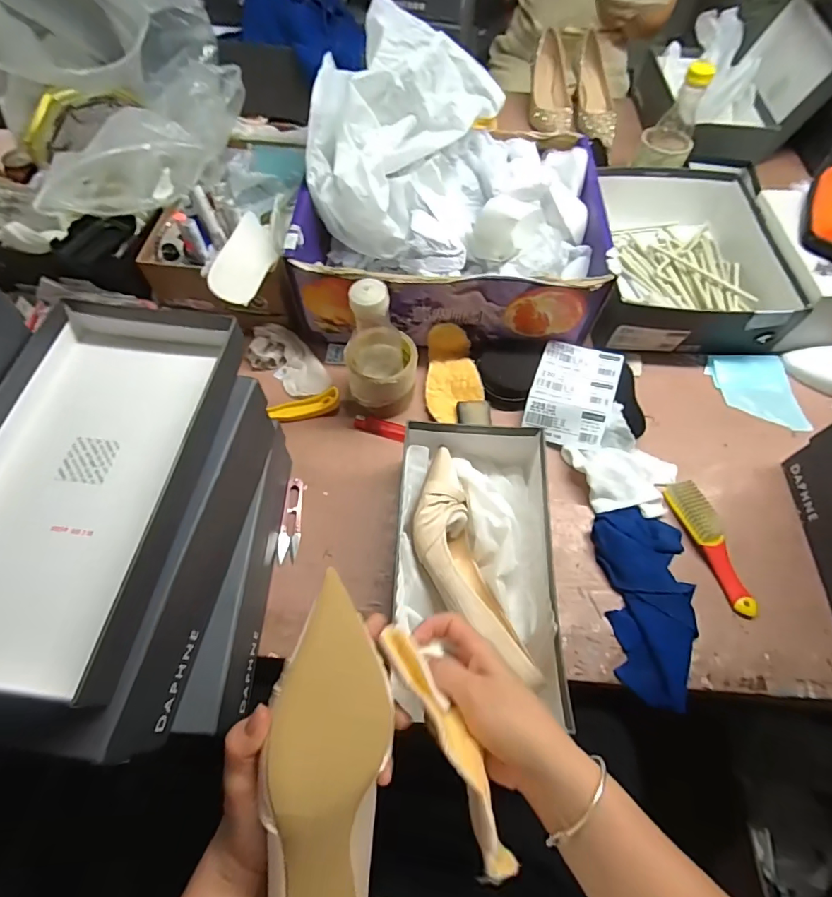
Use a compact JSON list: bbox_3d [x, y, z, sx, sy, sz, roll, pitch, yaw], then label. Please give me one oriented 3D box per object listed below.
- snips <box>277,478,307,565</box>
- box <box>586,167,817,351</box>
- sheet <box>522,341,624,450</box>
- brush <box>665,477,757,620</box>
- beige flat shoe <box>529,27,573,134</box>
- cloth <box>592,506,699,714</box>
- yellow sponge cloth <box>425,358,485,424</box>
[{"bbox_3d":[-0.147,0.084,0.558,0.024,0.008,0.103,1,62,-1],"label":"snips"},{"bbox_3d":[0.396,-0.316,0.731,0.289,0.092,0.366,3,62,0],"label":"box"},{"bbox_3d":[0.206,-0.075,0.620,0.100,0.038,0.142,20,63,9],"label":"sheet"},{"bbox_3d":[0.341,0.109,0.537,0.038,0.024,0.156,-12,63,-8],"label":"brush"},{"bbox_3d":[0.275,-0.736,0.949,0.085,0.048,0.216,0,83,-2],"label":"beige flat shoe"},{"bbox_3d":[0.251,0.162,0.506,0.097,0.019,0.202,6,62,2],"label":"cloth"},{"bbox_3d":[0.052,-0.079,0.631,0.075,0.016,0.092,-3,62,-3],"label":"yellow sponge cloth"}]

